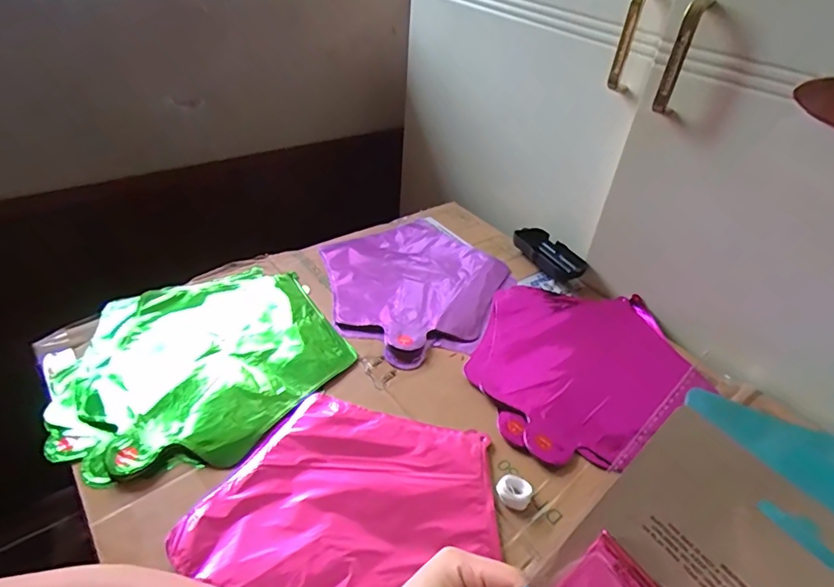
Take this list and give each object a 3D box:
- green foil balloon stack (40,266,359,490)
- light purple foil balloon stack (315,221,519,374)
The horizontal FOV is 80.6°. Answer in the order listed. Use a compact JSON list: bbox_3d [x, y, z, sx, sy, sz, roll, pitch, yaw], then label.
[{"bbox_3d":[-0.211,0.061,0.480,0.251,0.012,0.238,-21,46,-30],"label":"green foil balloon stack"},{"bbox_3d":[0.000,-0.018,0.607,0.226,0.005,0.238,-21,46,-29],"label":"light purple foil balloon stack"}]

